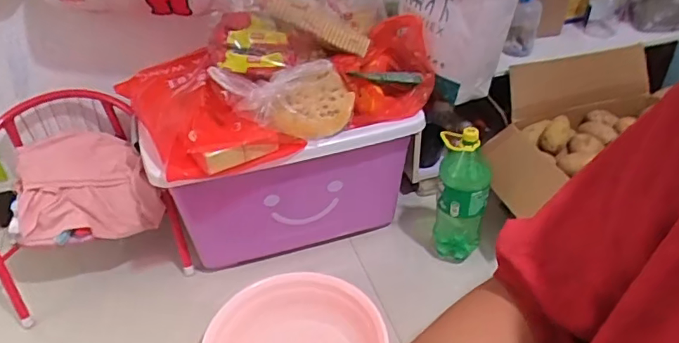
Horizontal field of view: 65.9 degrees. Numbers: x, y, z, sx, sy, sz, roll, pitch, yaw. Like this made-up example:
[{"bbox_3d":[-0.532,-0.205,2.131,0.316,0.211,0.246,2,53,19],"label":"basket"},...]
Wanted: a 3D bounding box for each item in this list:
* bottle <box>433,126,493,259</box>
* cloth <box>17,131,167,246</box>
[{"bbox_3d":[0.259,0.065,1.115,0.104,0.338,0.092,4,39,8],"label":"bottle"},{"bbox_3d":[-0.529,0.035,1.083,0.276,0.134,0.202,-18,41,-18],"label":"cloth"}]

